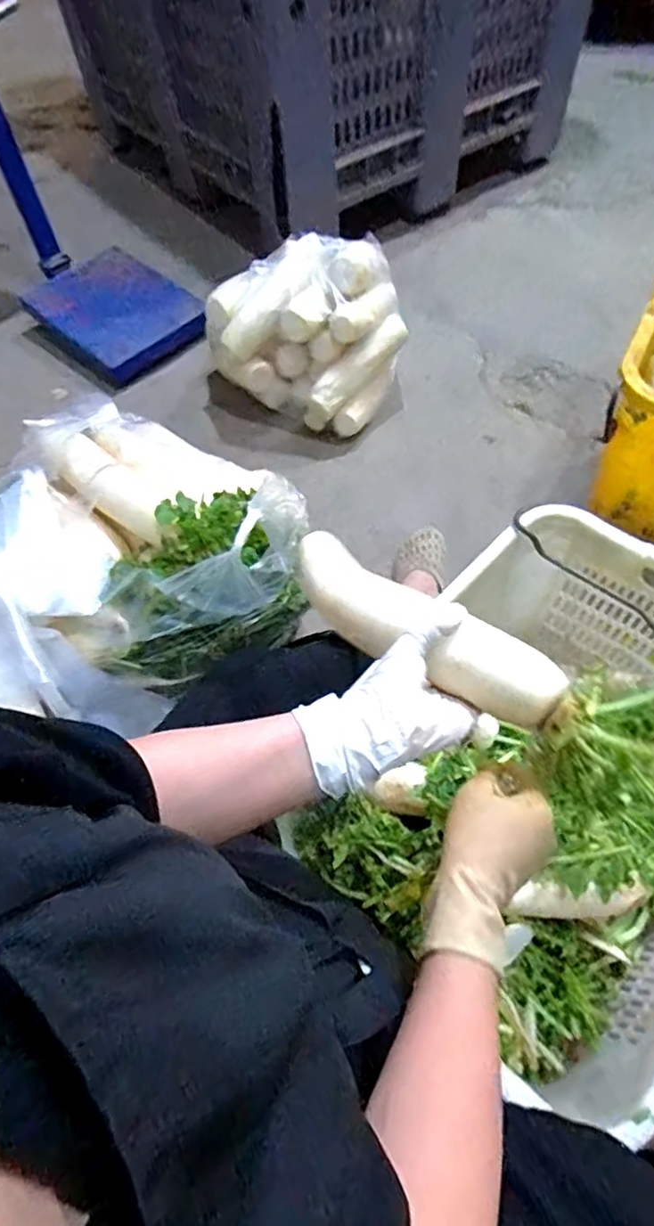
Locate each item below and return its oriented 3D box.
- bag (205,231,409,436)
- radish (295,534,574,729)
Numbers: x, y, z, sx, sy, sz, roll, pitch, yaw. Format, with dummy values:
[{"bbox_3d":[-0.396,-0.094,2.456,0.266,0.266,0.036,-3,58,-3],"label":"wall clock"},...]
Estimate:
[{"bbox_3d":[-0.023,-0.591,1.217,0.343,0.260,0.332,26,64,17],"label":"bag"},{"bbox_3d":[0.064,0.006,0.507,0.269,0.062,0.074,33,66,28],"label":"radish"}]

